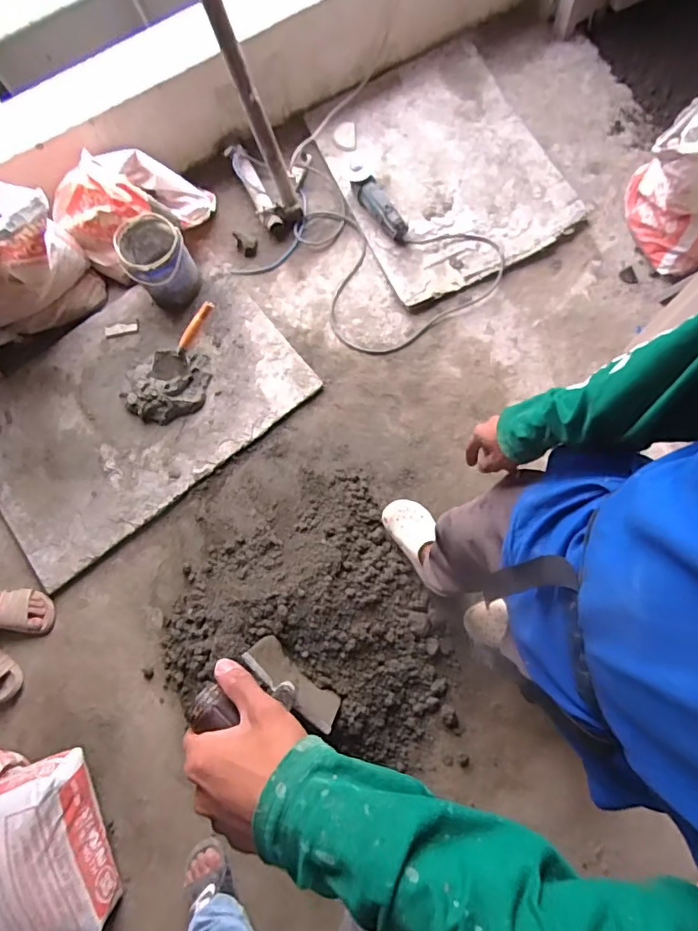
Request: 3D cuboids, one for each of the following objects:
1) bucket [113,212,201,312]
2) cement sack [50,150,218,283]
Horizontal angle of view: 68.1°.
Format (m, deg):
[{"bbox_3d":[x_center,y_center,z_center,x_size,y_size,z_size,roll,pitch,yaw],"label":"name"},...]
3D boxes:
[{"bbox_3d":[-0.530,-0.567,1.464,0.178,0.200,0.171,-30,76,-2],"label":"bucket"},{"bbox_3d":[-0.612,-0.740,1.501,0.417,0.251,0.209,-30,75,-1],"label":"cement sack"}]

